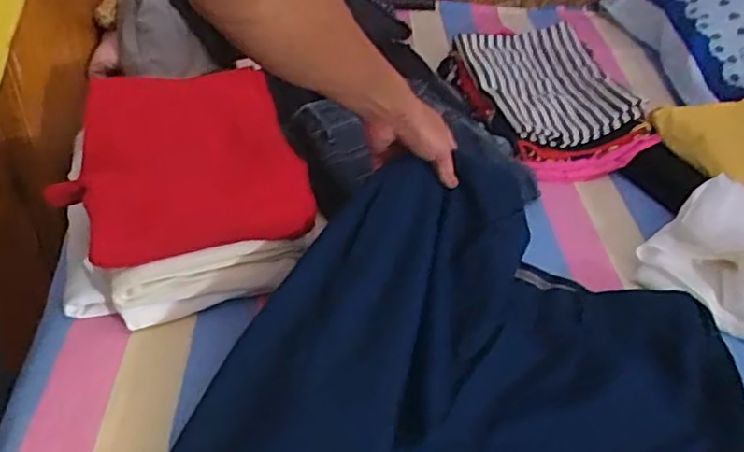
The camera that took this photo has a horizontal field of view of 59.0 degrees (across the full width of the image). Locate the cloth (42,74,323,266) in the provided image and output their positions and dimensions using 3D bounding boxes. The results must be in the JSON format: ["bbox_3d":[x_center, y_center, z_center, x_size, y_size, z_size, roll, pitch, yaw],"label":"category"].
[{"bbox_3d":[-0.186,-0.066,0.636,0.215,0.023,0.212,-14,63,-18],"label":"cloth"}]

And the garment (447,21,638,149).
[{"bbox_3d":[0.237,-0.213,0.933,0.181,0.048,0.279,-4,40,-11],"label":"garment"}]

